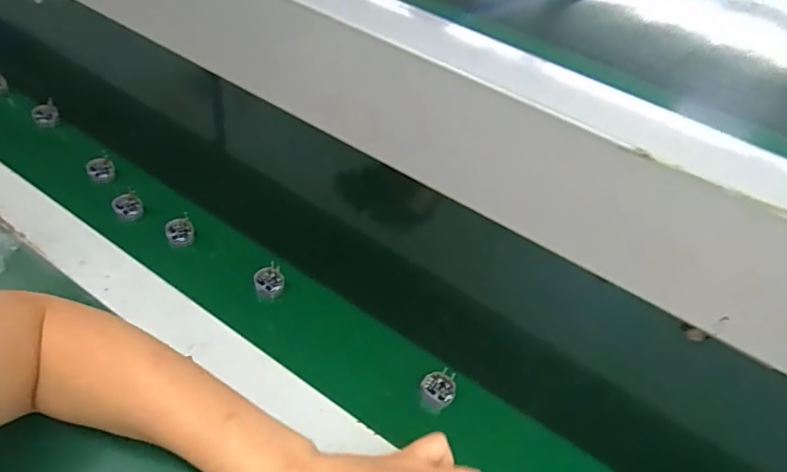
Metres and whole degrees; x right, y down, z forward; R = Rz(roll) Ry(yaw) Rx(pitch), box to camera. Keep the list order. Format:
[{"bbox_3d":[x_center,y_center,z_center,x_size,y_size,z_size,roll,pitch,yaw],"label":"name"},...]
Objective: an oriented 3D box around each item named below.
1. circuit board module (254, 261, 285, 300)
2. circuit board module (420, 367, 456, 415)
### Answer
[{"bbox_3d":[-0.120,0.045,0.490,0.027,0.014,0.031,-11,50,-21],"label":"circuit board module"},{"bbox_3d":[0.039,0.136,0.442,0.030,0.022,0.033,-6,67,-10],"label":"circuit board module"}]

